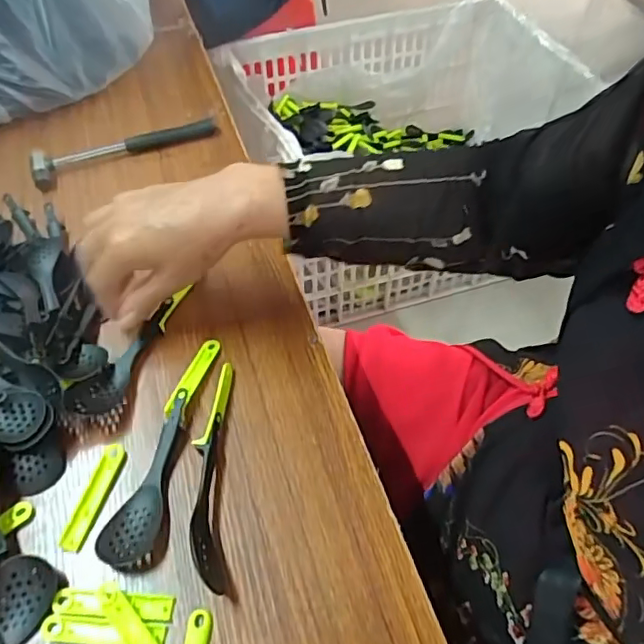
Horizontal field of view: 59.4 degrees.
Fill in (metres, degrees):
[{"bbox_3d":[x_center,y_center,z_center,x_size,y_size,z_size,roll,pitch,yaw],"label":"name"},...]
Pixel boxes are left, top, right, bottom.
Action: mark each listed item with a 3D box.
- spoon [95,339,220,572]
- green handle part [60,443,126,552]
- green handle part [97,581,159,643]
[{"bbox_3d":[-0.117,0.089,0.427,0.037,0.019,0.185,10,52,3],"label":"spoon"},{"bbox_3d":[-0.163,0.124,0.405,0.015,0.005,0.078,14,52,6],"label":"green handle part"},{"bbox_3d":[-0.115,0.193,0.349,0.080,0.010,0.014,40,59,23],"label":"green handle part"}]

